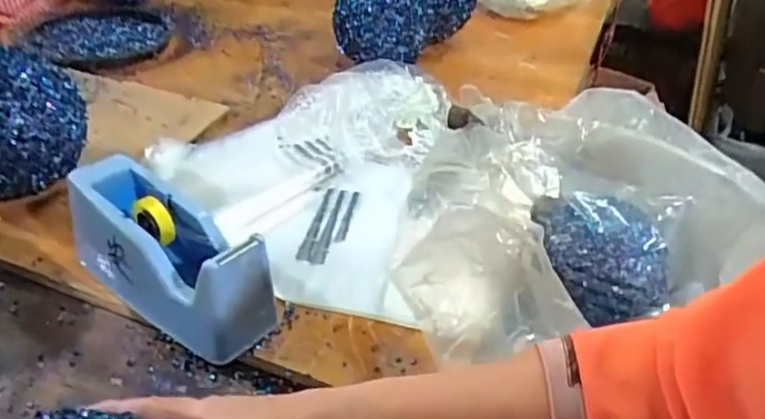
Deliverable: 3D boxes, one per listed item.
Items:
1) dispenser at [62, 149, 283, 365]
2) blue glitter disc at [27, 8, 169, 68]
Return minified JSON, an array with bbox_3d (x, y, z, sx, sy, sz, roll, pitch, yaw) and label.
[{"bbox_3d":[-0.181,0.042,0.551,0.197,0.100,0.076,26,42,27],"label":"dispenser"},{"bbox_3d":[-0.457,-0.286,1.038,0.202,0.016,0.224,-10,39,-18],"label":"blue glitter disc"}]

